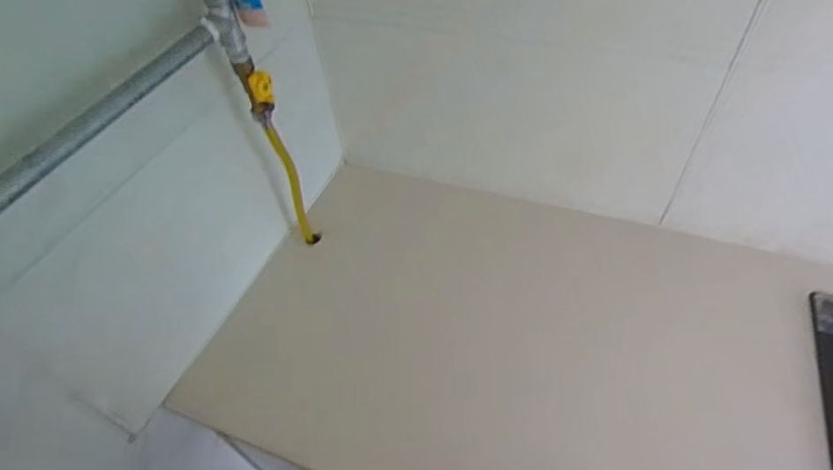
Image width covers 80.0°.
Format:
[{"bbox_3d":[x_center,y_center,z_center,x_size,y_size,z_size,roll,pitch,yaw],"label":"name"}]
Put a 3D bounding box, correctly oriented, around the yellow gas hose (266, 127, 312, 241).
[{"bbox_3d":[-0.190,-0.070,0.774,0.024,0.251,0.018,-21,51,-11],"label":"yellow gas hose"}]

